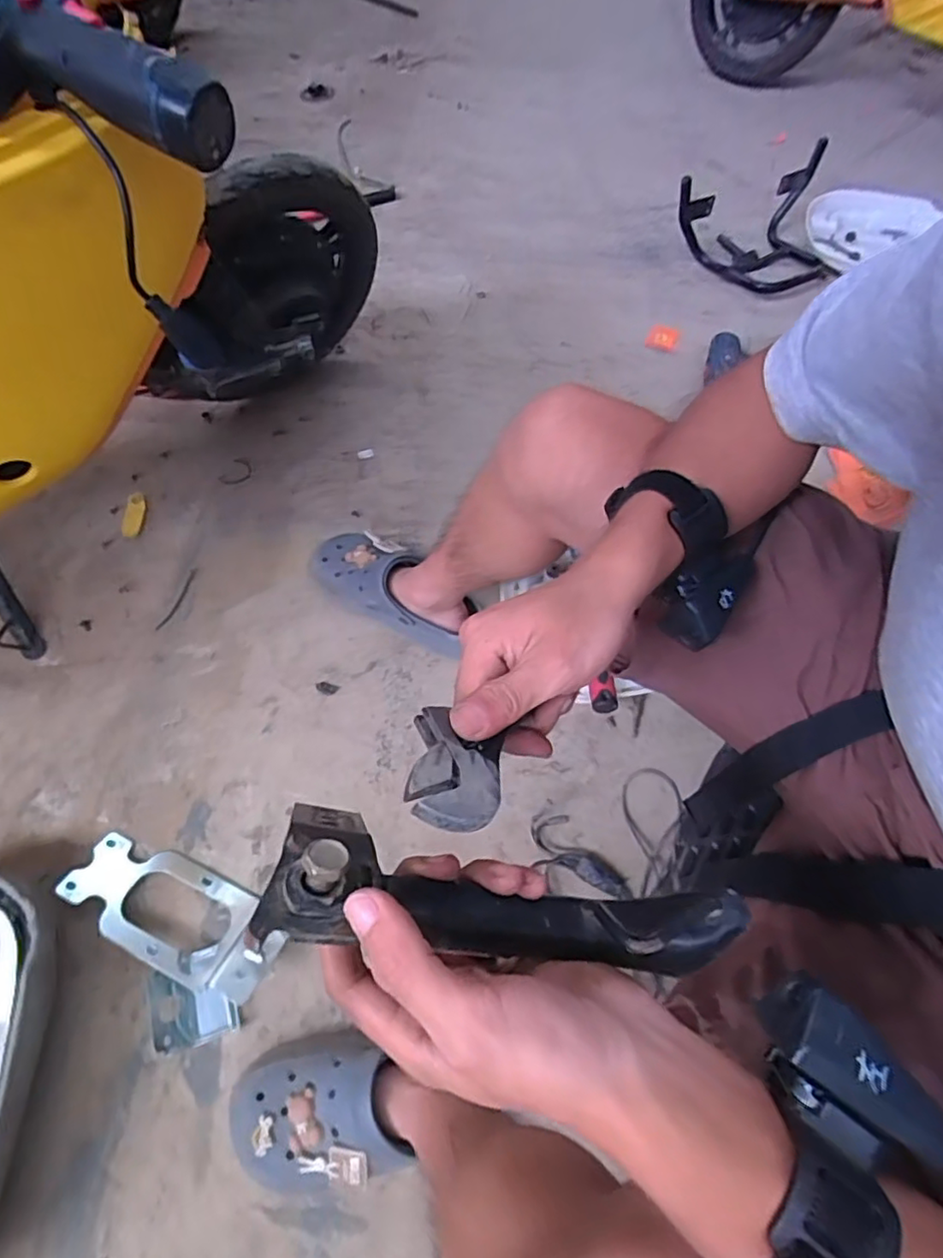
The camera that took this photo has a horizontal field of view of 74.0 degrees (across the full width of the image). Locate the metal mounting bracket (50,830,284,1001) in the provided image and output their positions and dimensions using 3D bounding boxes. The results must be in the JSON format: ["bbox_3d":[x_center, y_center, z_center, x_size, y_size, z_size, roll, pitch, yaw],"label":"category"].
[{"bbox_3d":[-0.321,0.301,0.667,0.256,0.046,0.102,21,63,11],"label":"metal mounting bracket"}]

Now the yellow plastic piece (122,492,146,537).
[{"bbox_3d":[-0.505,-0.173,0.940,0.023,0.020,0.073,3,73,1],"label":"yellow plastic piece"}]

